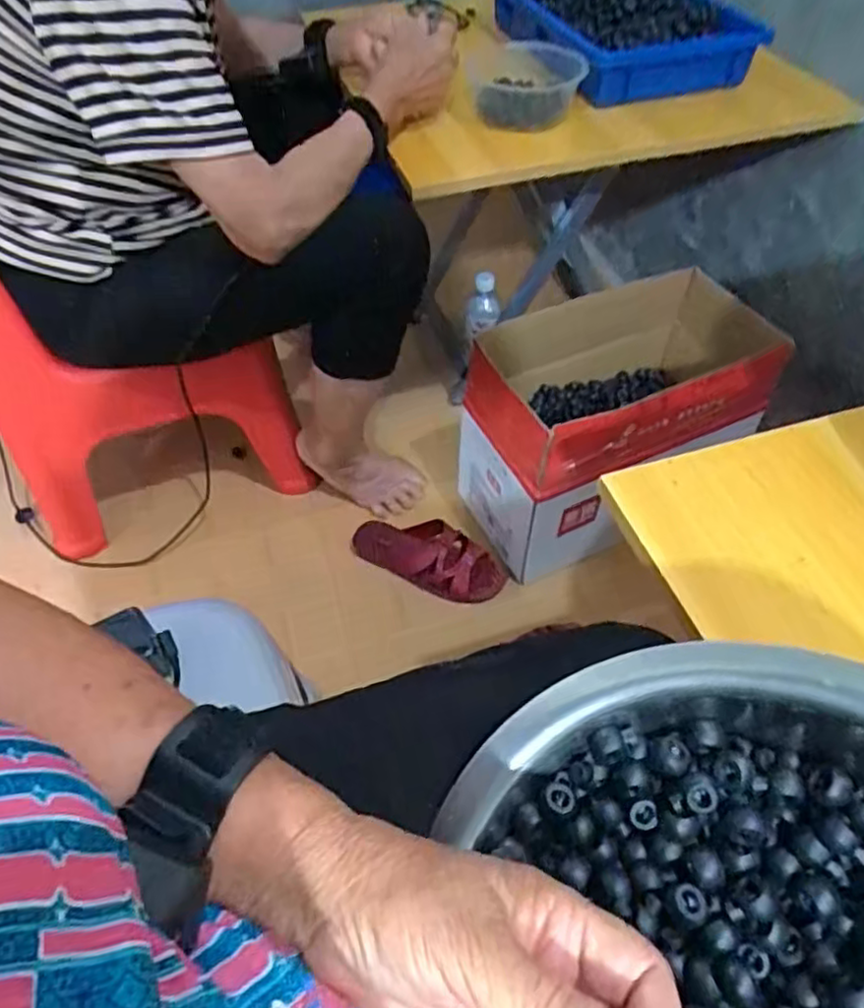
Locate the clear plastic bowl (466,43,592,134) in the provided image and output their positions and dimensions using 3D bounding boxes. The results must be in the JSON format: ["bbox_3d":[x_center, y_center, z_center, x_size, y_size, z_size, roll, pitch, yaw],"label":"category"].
[{"bbox_3d":[0.131,-0.558,0.909,0.141,0.059,0.174,-4,52,-4],"label":"clear plastic bowl"}]

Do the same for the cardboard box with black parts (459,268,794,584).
[{"bbox_3d":[0.291,-0.129,1.024,0.461,0.292,0.240,-20,55,-16],"label":"cardboard box with black parts"}]

